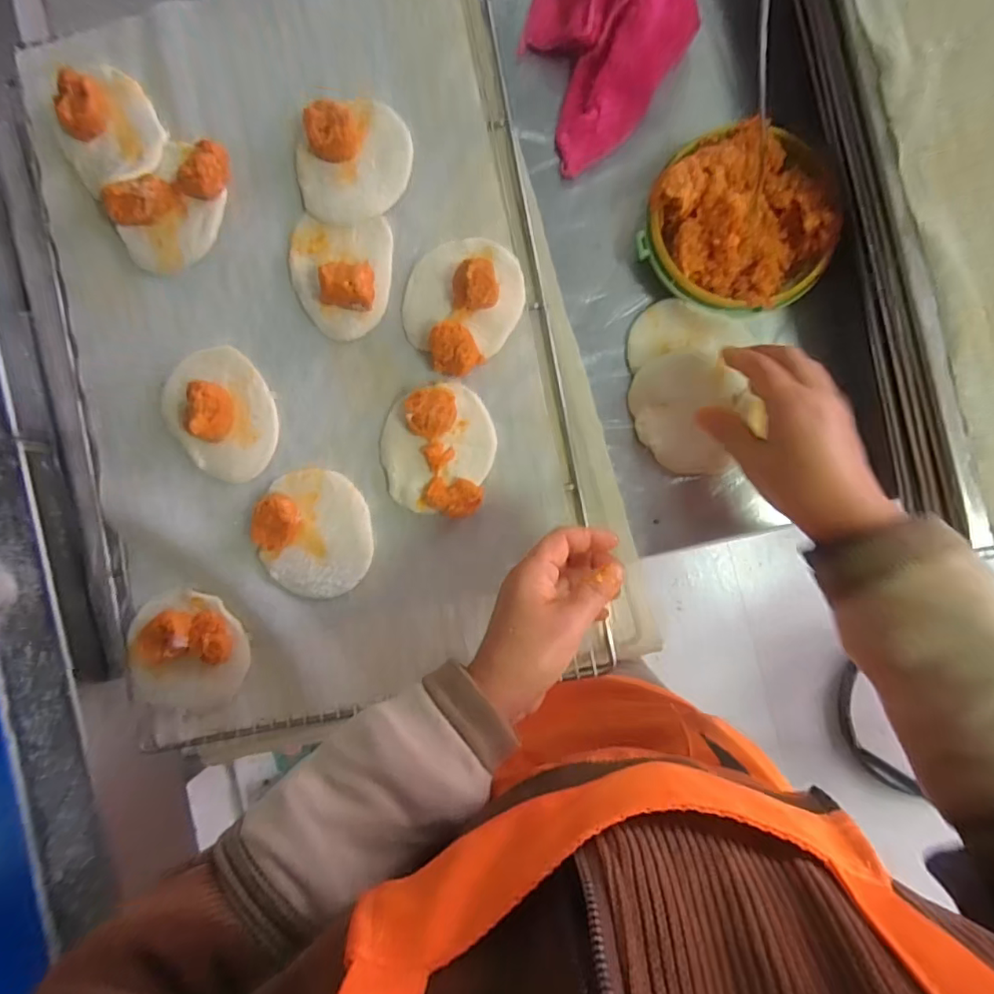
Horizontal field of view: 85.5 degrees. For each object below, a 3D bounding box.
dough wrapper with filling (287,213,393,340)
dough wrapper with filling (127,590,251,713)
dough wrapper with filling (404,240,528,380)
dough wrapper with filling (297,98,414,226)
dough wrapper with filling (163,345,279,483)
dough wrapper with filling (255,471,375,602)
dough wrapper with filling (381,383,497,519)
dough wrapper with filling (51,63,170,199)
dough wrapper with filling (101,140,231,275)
[{"bbox_3d":[-0.126,-0.177,0.418,0.080,0.034,0.094,0,89,2],"label":"dough wrapper with filling"},{"bbox_3d":[-0.247,0.122,0.420,0.093,0.022,0.090,0,89,2],"label":"dough wrapper with filling"},{"bbox_3d":[-0.029,-0.155,0.411,0.098,0.038,0.094,0,89,2],"label":"dough wrapper with filling"},{"bbox_3d":[-0.113,-0.263,0.418,0.090,0.023,0.086,0,89,2],"label":"dough wrapper with filling"},{"bbox_3d":[-0.220,-0.067,0.420,0.081,0.031,0.104,-40,88,1],"label":"dough wrapper with filling"},{"bbox_3d":[-0.144,0.029,0.417,0.084,0.024,0.098,1,89,2],"label":"dough wrapper with filling"},{"bbox_3d":[-0.048,-0.038,0.419,0.087,0.016,0.099,12,89,3],"label":"dough wrapper with filling"},{"bbox_3d":[-0.315,-0.293,0.431,0.078,0.024,0.103,-30,88,1],"label":"dough wrapper with filling"},{"bbox_3d":[-0.258,-0.235,0.423,0.072,0.028,0.106,38,91,3],"label":"dough wrapper with filling"}]

